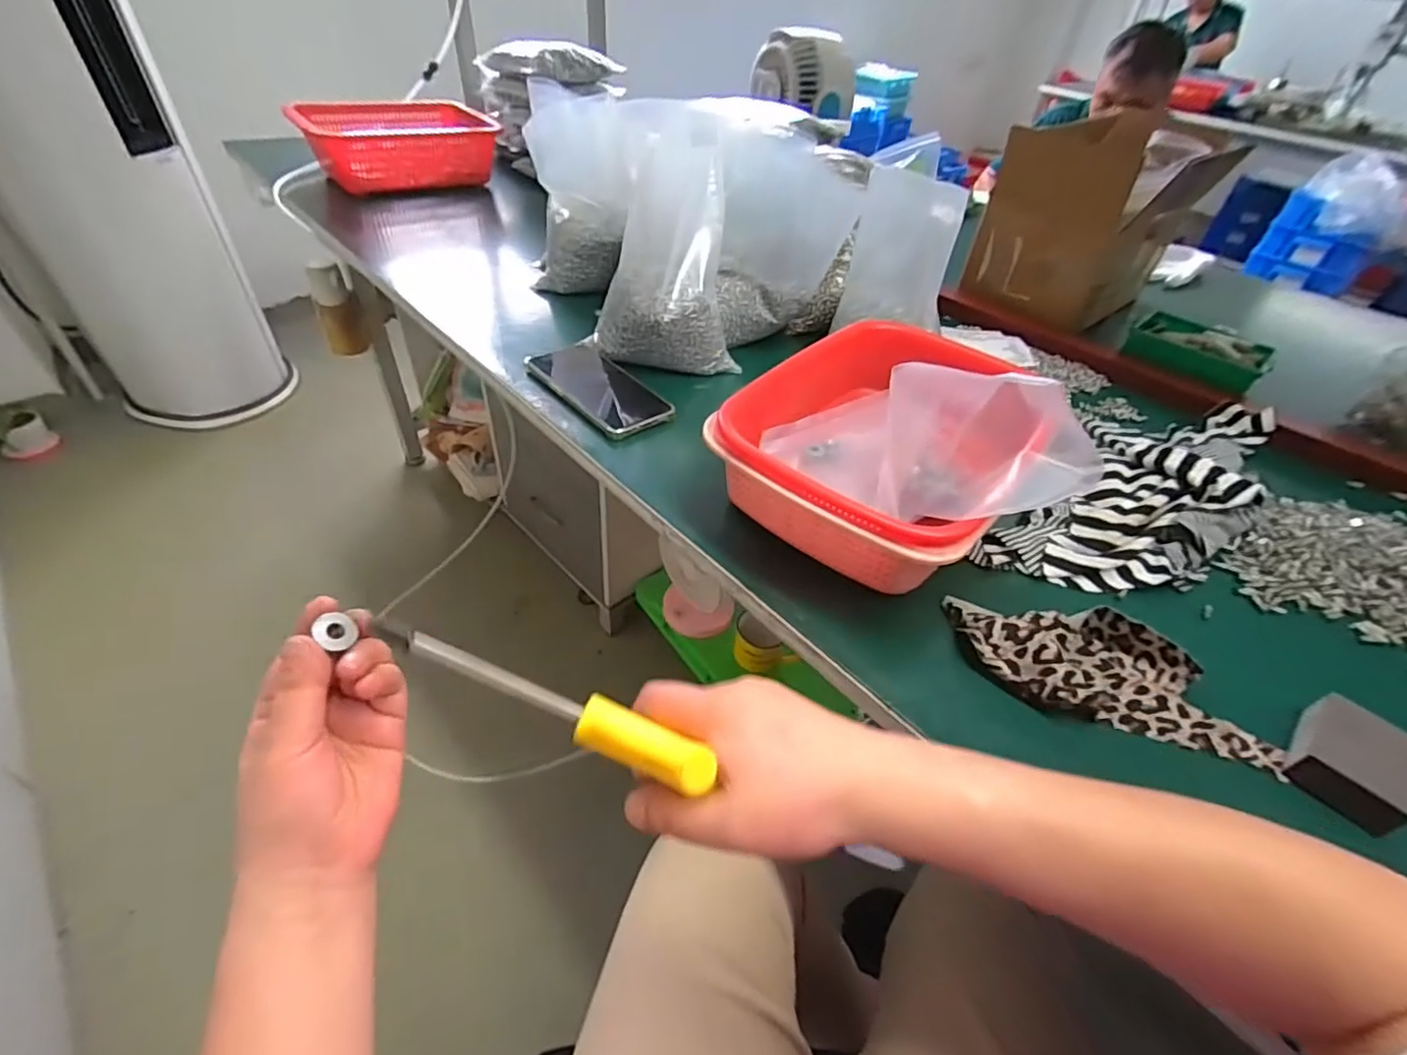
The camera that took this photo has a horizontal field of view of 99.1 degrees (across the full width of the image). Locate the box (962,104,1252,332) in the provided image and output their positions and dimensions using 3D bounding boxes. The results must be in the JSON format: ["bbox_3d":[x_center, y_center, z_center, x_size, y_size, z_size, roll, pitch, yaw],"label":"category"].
[{"bbox_3d":[0.538,-0.427,0.827,0.205,0.190,0.296,35,51,27],"label":"box"}]

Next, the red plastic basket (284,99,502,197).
[{"bbox_3d":[-0.515,-0.663,1.043,0.306,0.100,0.177,-23,51,-27],"label":"red plastic basket"}]

